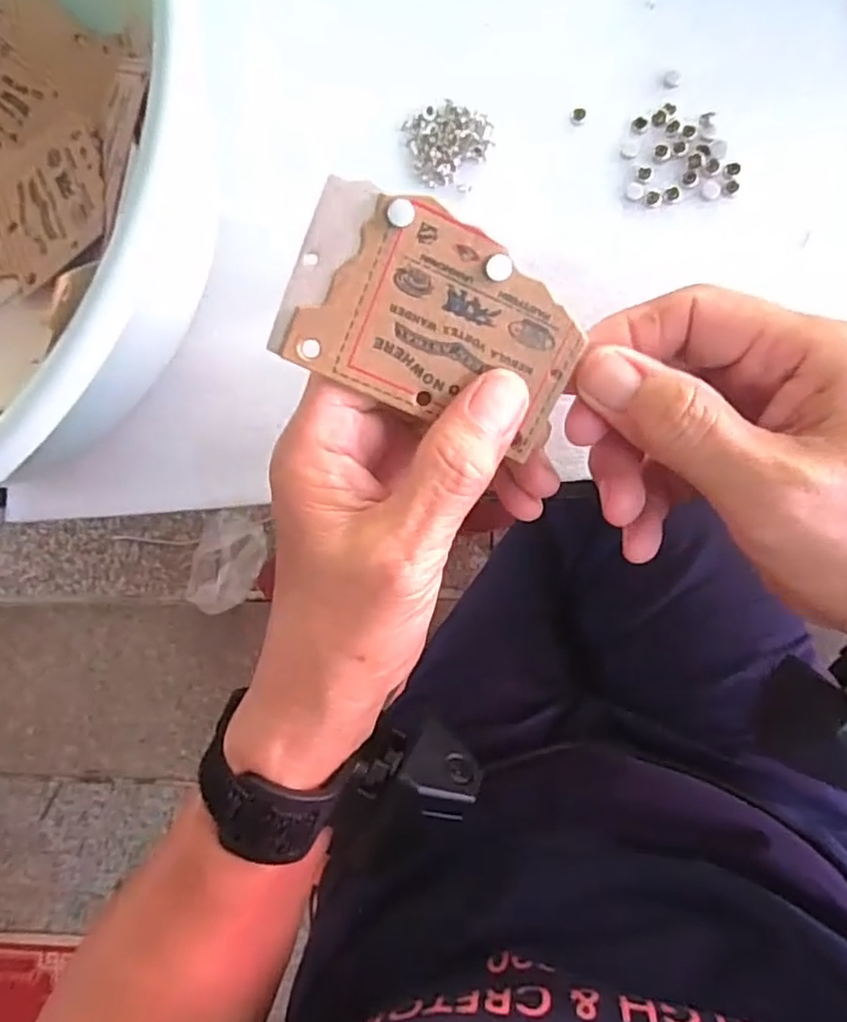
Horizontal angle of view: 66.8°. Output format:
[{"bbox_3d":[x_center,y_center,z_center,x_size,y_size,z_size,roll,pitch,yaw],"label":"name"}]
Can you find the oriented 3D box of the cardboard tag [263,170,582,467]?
[{"bbox_3d":[0.004,-0.054,0.184,0.084,0.004,0.053,22,109,-9],"label":"cardboard tag"}]

